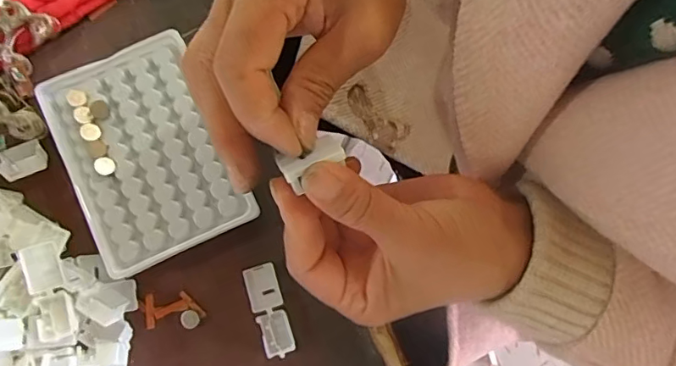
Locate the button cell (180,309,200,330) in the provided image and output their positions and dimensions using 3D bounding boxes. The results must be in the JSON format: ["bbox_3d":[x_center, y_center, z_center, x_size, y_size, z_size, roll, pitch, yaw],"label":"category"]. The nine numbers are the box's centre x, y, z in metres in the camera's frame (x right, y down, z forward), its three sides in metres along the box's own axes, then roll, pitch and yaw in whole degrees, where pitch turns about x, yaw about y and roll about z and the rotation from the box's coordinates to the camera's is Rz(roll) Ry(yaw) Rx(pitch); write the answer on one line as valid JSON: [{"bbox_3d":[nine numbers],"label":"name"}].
[{"bbox_3d":[-0.093,0.086,0.318,0.011,0.004,0.011,-21,83,-4],"label":"button cell"}]

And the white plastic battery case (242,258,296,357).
[{"bbox_3d":[-0.043,0.079,0.315,0.020,0.004,0.056,-18,83,-3],"label":"white plastic battery case"}]

